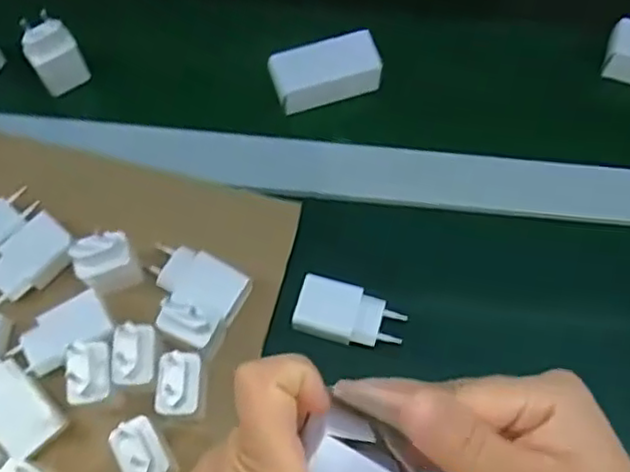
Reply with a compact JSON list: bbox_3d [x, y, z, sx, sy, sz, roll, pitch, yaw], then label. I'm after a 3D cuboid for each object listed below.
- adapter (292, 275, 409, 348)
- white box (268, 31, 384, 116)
[{"bbox_3d":[0.026,0.059,0.482,0.078,0.019,0.043,15,68,5],"label":"adapter"},{"bbox_3d":[0.010,-0.144,0.577,0.094,0.032,0.044,-19,69,-9],"label":"white box"}]

